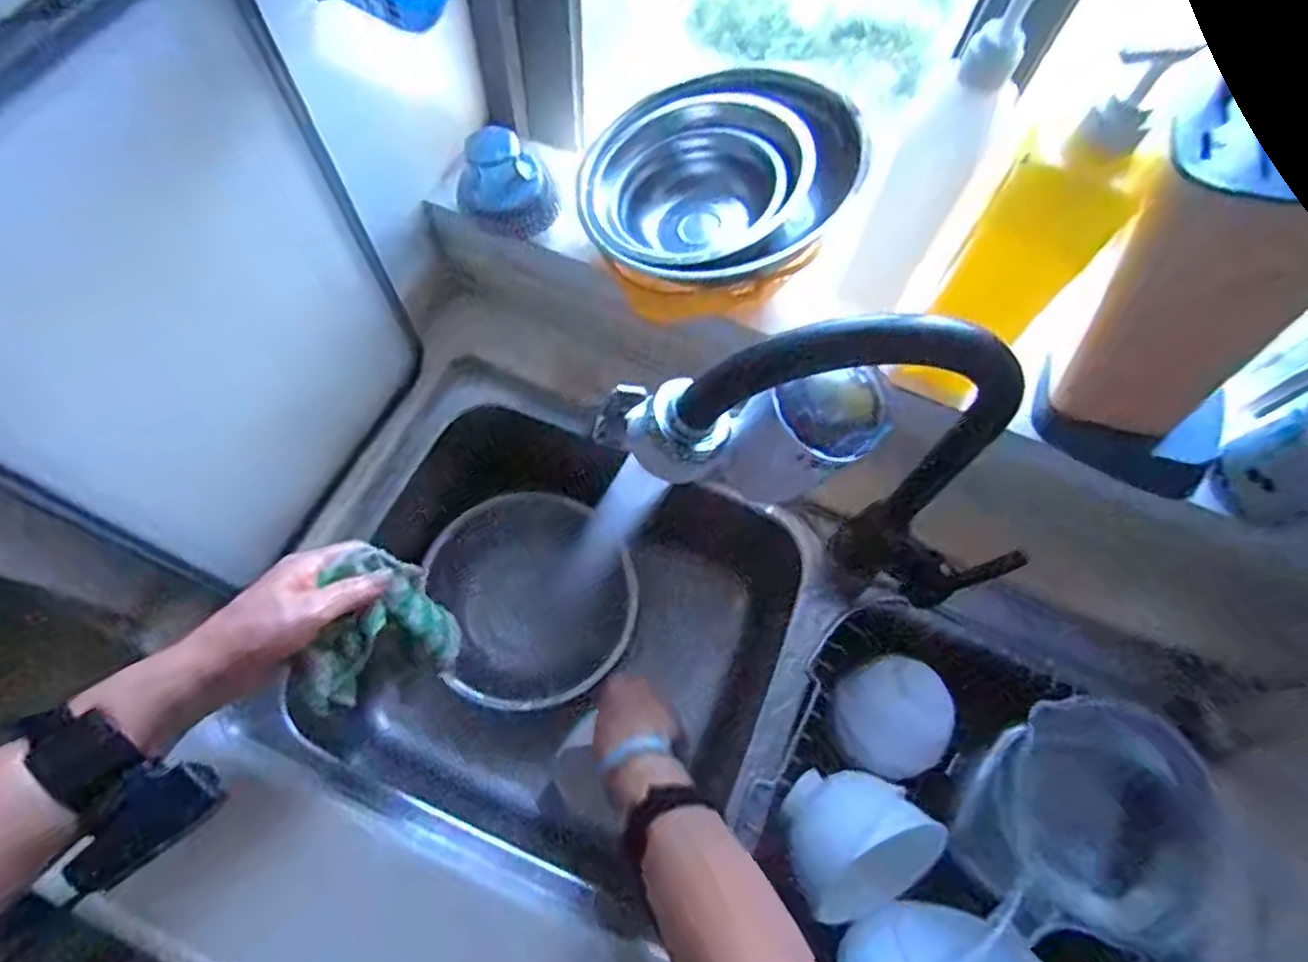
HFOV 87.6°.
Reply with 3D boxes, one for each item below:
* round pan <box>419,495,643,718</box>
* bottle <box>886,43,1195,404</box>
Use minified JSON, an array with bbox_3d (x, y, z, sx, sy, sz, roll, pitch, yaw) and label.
[{"bbox_3d":[-0.127,0.121,0.725,0.200,0.043,0.220,1,67,-2],"label":"round pan"},{"bbox_3d":[0.246,-0.148,0.464,0.074,0.252,0.047,16,67,4],"label":"bottle"}]

